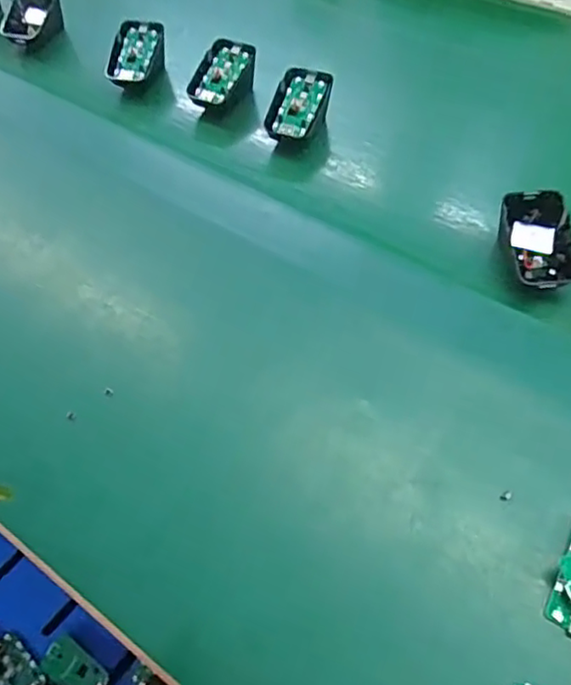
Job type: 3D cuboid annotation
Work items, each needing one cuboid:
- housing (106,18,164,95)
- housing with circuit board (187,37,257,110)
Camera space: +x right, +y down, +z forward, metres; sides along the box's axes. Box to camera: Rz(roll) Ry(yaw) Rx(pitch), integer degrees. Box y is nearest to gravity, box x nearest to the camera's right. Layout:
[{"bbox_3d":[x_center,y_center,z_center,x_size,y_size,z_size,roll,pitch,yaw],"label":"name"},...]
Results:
[{"bbox_3d":[-0.142,-0.264,0.586,0.036,0.049,0.072,14,56,13],"label":"housing"},{"bbox_3d":[-0.058,-0.232,0.561,0.043,0.054,0.067,25,60,20],"label":"housing with circuit board"}]

